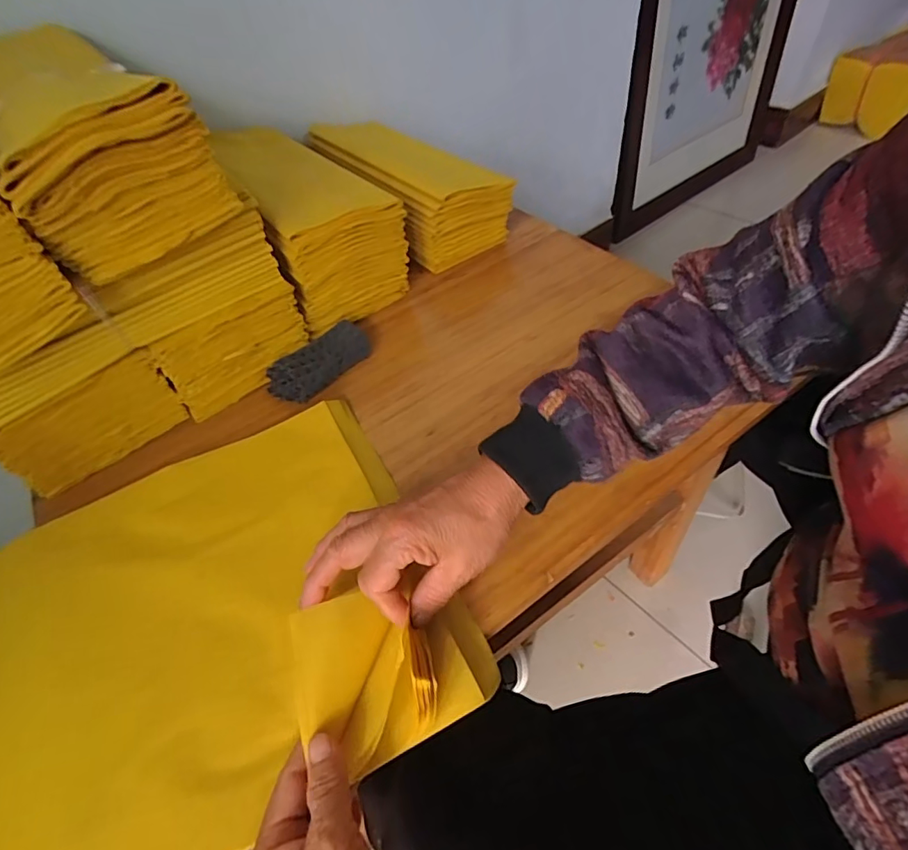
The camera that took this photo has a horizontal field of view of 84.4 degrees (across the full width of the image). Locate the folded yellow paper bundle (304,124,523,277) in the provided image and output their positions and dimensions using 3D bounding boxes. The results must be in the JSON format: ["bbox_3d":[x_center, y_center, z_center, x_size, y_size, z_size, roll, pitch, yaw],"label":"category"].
[{"bbox_3d":[-0.073,-0.343,0.720,0.147,0.101,0.322,-32,54,-22],"label":"folded yellow paper bundle"}]

